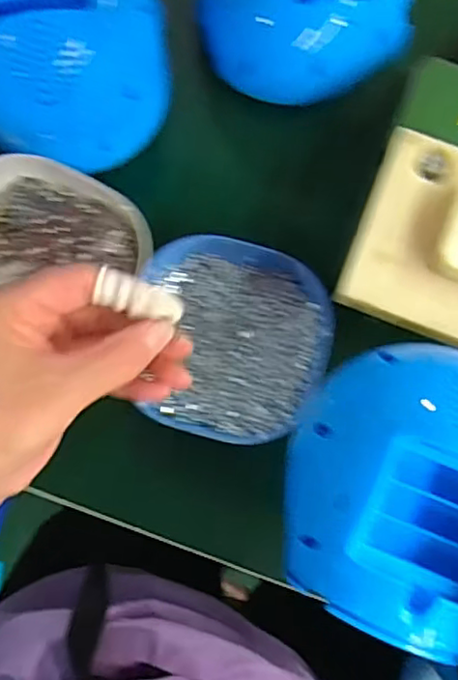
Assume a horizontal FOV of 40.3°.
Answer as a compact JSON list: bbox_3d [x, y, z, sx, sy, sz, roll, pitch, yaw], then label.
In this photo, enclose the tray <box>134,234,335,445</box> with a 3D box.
[{"bbox_3d":[0.006,0.000,0.426,0.120,0.026,0.133,6,80,1],"label":"tray"}]

